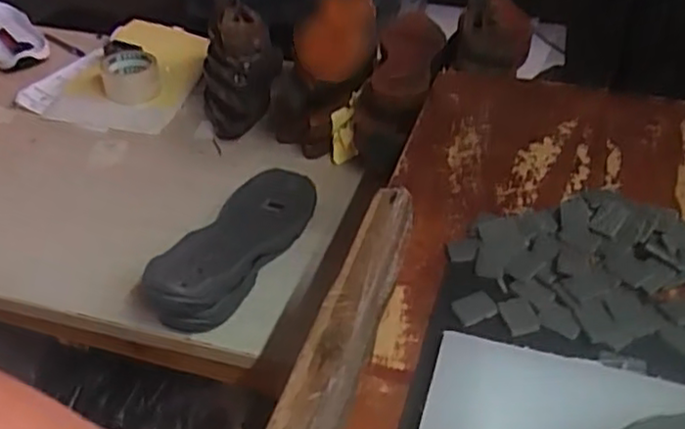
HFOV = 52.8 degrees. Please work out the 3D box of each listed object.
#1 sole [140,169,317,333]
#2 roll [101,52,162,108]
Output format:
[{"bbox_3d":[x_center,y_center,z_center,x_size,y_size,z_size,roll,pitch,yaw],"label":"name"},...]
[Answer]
[{"bbox_3d":[-0.128,0.019,0.861,0.123,0.066,0.318,15,42,18],"label":"sole"},{"bbox_3d":[-0.355,-0.233,1.157,0.091,0.044,0.100,0,39,0],"label":"roll"}]

